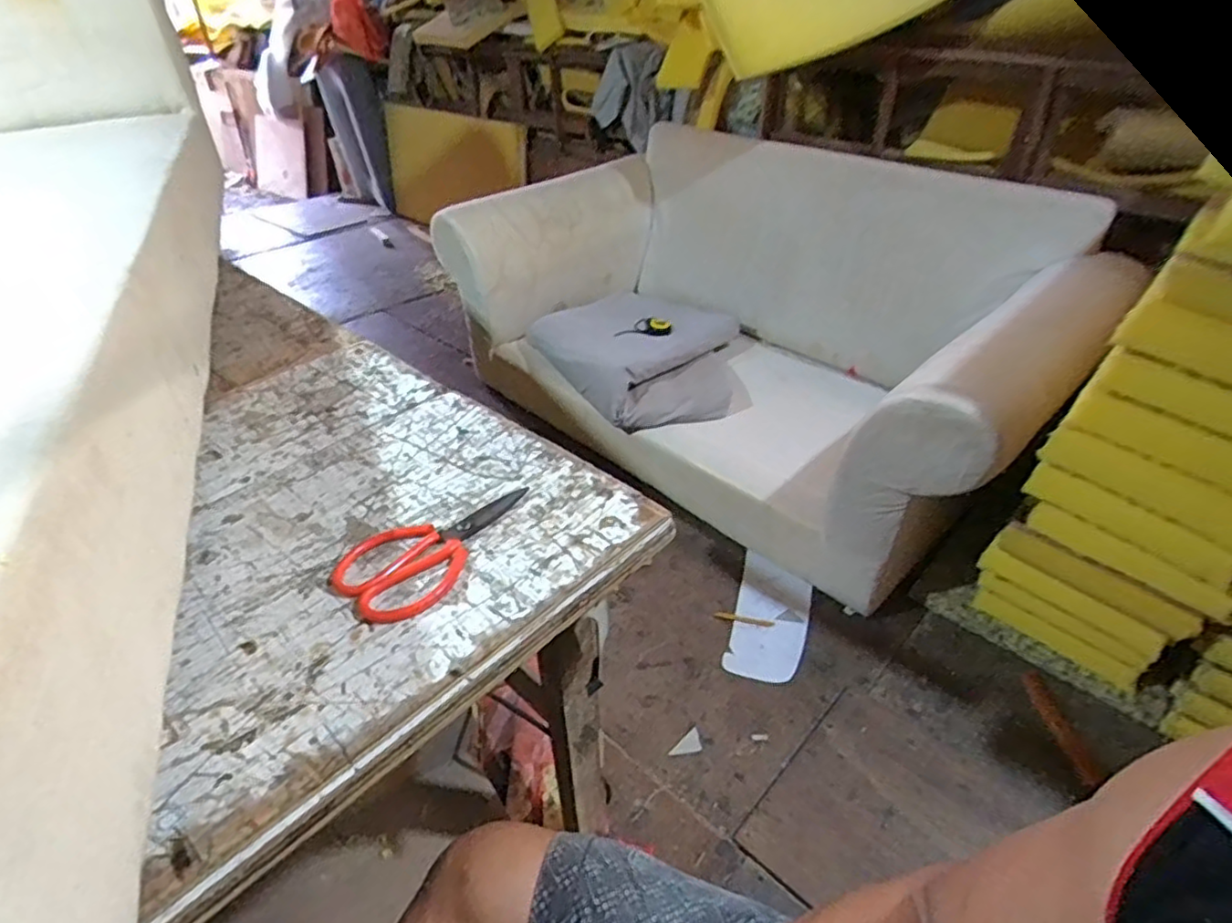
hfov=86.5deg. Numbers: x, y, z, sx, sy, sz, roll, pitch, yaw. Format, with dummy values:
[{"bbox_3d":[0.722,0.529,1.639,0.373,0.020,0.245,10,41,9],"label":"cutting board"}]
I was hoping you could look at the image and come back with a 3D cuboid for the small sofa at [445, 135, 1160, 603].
[{"bbox_3d":[0.374,-0.396,1.889,1.610,0.739,0.994,26,44,31],"label":"small sofa"}]

